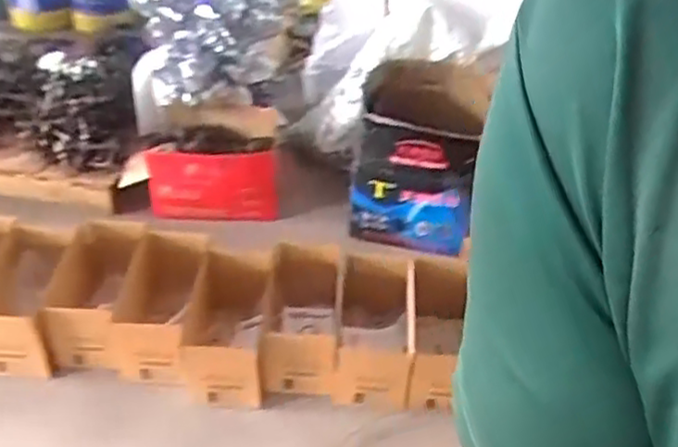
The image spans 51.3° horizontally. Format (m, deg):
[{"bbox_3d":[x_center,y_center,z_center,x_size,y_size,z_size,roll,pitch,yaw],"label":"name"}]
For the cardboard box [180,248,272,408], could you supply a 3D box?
[{"bbox_3d":[-0.293,0.262,1.863,0.214,0.312,0.315,0,38,-5],"label":"cardboard box"}]

